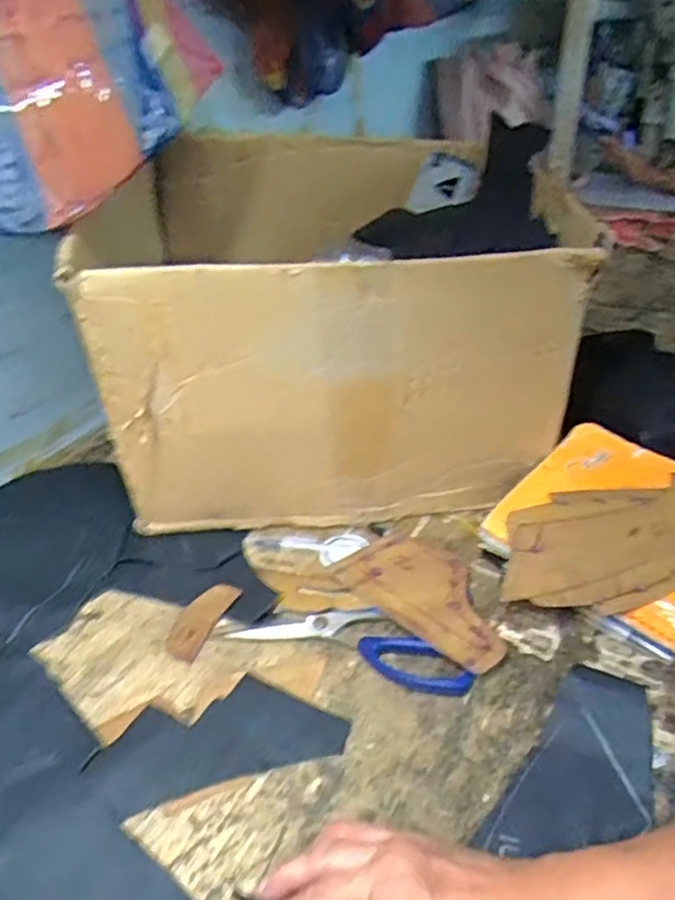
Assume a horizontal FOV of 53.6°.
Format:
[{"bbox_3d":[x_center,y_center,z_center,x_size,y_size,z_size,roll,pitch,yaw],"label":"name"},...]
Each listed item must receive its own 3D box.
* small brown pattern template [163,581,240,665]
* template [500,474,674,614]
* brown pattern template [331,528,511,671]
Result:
[{"bbox_3d":[-0.102,0.124,0.493,0.033,0.004,0.066,15,48,24],"label":"small brown pattern template"},{"bbox_3d":[0.203,0.064,0.476,0.167,0.010,0.098,-10,45,8],"label":"template"},{"bbox_3d":[0.069,0.103,0.485,0.132,0.008,0.073,28,50,36],"label":"brown pattern template"}]

